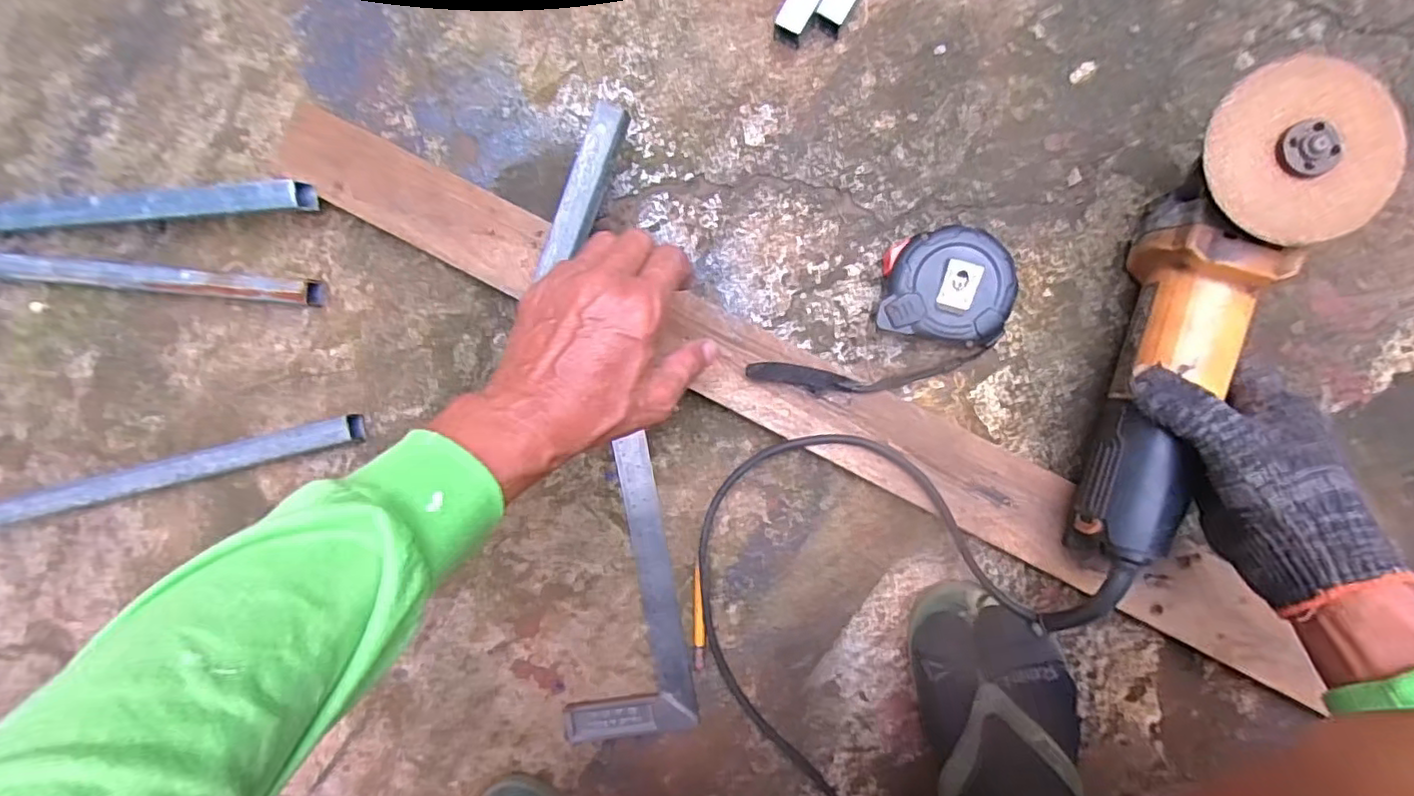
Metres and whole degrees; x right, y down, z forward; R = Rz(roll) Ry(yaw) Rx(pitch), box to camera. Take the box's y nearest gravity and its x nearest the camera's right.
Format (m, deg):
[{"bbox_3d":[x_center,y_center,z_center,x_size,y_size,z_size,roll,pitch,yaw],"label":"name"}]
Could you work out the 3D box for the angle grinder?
[{"bbox_3d":[0.294,-0.039,0.374,0.088,0.072,0.288,17,102,4],"label":"angle grinder"}]

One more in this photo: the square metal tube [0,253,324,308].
[{"bbox_3d":[-0.488,-0.098,0.488,0.371,0.028,0.021,6,94,5],"label":"square metal tube"}]

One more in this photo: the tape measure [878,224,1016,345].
[{"bbox_3d":[0.160,-0.075,0.419,0.081,0.037,0.073,3,94,6],"label":"tape measure"}]

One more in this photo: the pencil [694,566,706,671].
[{"bbox_3d":[-0.006,0.167,0.462,0.009,0.005,0.078,0,94,6],"label":"pencil"}]

